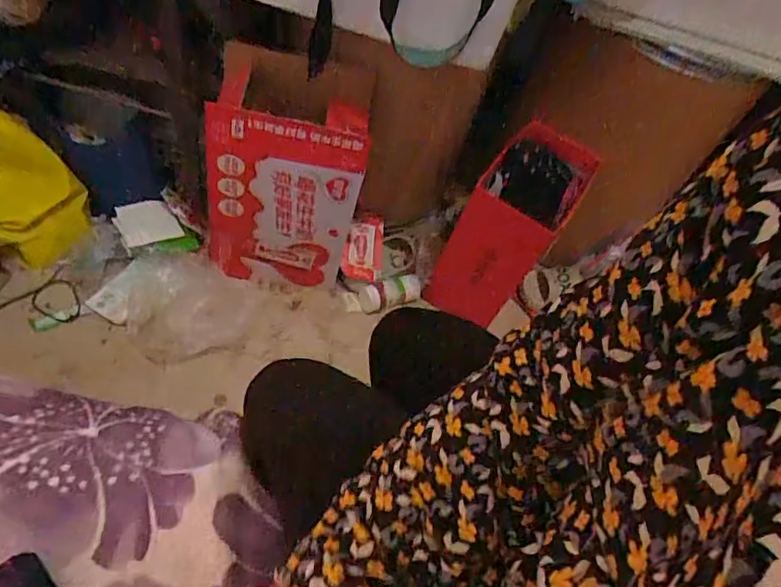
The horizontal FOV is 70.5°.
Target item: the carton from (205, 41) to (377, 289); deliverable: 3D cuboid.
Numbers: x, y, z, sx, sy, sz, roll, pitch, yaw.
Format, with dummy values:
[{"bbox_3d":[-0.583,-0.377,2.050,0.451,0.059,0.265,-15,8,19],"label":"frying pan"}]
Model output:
[{"bbox_3d":[-0.174,-0.193,0.940,0.262,0.389,0.188,4,50,-3],"label":"carton"}]

